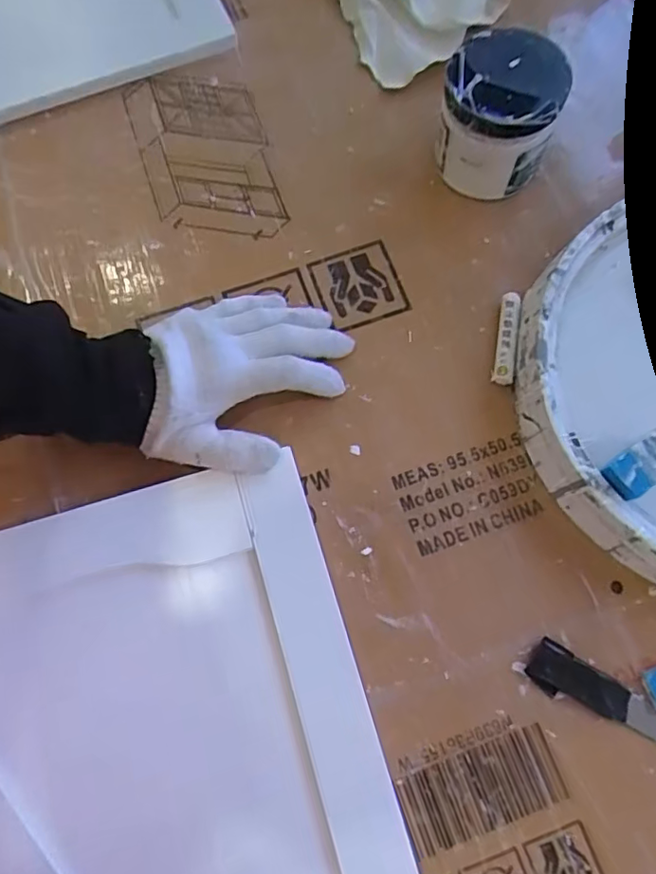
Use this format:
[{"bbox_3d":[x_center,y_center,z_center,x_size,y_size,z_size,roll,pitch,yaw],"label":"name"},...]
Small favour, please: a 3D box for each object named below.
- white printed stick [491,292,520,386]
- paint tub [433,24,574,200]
[{"bbox_3d":[0.125,-0.070,0.403,0.013,0.011,0.066,8,72,4],"label":"white printed stick"},{"bbox_3d":[0.119,-0.225,0.412,0.077,0.080,0.073,0,71,1],"label":"paint tub"}]

